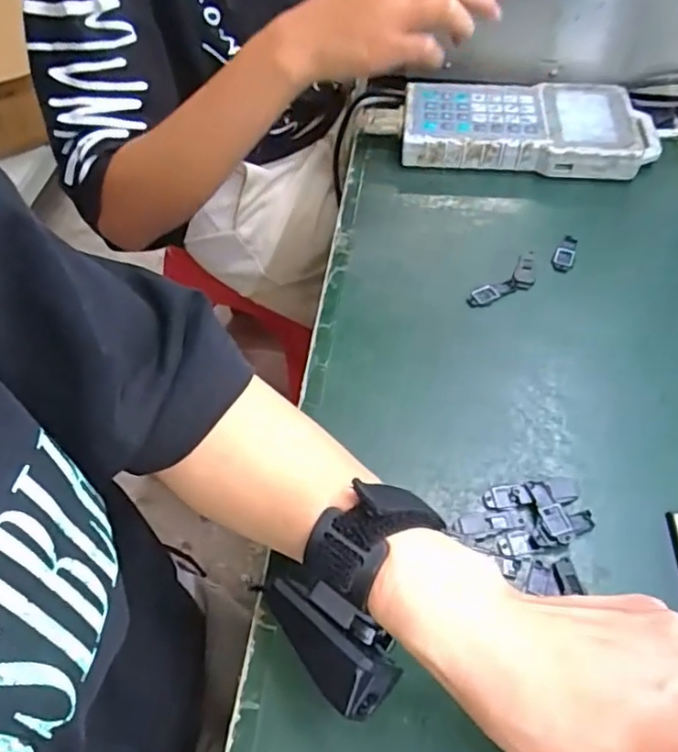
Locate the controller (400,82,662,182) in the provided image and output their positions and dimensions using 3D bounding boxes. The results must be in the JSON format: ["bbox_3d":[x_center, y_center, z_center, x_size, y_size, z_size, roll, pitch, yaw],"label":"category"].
[{"bbox_3d":[0.173,-0.226,0.555,0.224,0.034,0.099,6,55,6],"label":"controller"}]

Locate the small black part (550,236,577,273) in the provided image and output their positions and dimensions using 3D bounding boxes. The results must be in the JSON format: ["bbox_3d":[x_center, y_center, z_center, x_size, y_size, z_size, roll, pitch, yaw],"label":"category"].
[{"bbox_3d":[0.178,-0.096,0.483,0.016,0.006,0.035,19,57,15],"label":"small black part"}]

